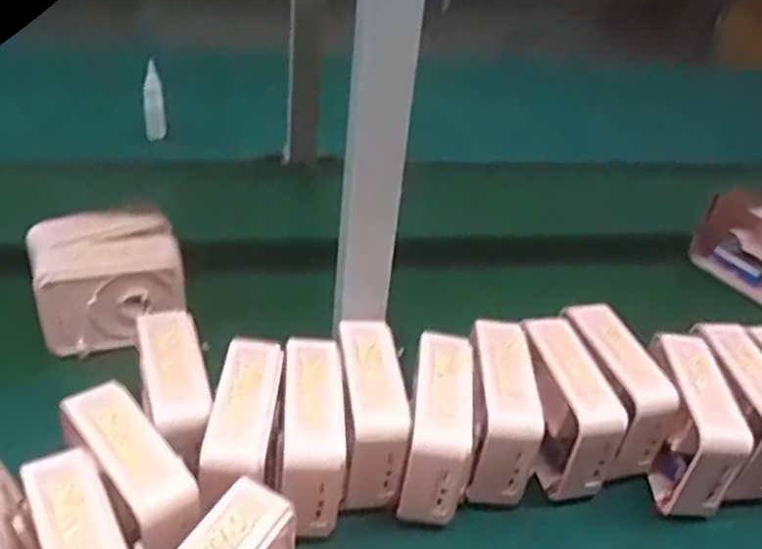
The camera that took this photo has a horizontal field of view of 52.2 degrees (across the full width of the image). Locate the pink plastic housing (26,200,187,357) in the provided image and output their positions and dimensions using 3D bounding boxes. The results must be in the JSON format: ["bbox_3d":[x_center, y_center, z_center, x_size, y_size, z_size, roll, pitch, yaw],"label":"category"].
[{"bbox_3d":[-0.256,0.003,0.732,0.123,0.095,0.094,-9,39,-21],"label":"pink plastic housing"}]

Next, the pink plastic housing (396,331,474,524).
[{"bbox_3d":[0.045,0.118,0.613,0.046,0.093,0.116,9,36,3],"label":"pink plastic housing"}]

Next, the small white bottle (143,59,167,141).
[{"bbox_3d":[-0.307,-0.234,1.053,0.026,0.103,0.035,-5,37,-16],"label":"small white bottle"}]

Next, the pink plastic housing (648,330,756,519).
[{"bbox_3d":[0.253,0.122,0.640,0.050,0.099,0.114,4,36,-4],"label":"pink plastic housing"}]

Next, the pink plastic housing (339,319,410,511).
[{"bbox_3d":[-0.009,0.106,0.615,0.047,0.087,0.122,0,36,-10],"label":"pink plastic housing"}]

